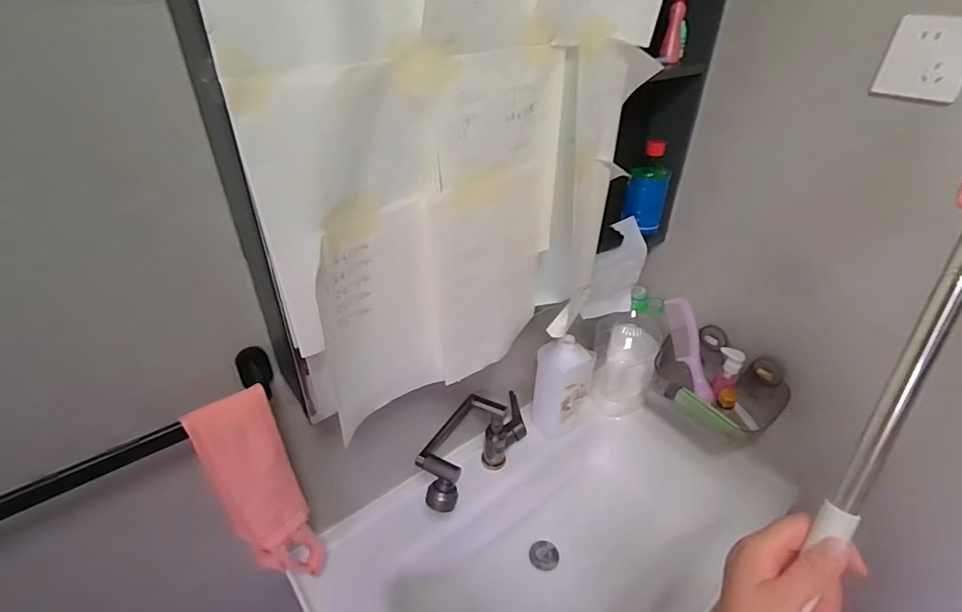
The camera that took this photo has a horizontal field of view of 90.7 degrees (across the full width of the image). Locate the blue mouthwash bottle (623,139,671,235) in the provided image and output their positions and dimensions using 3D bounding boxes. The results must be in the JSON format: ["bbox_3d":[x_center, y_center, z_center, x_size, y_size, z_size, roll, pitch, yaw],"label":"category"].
[{"bbox_3d":[0.303,-0.215,0.855,0.067,0.154,0.067,16,37,19],"label":"blue mouthwash bottle"}]

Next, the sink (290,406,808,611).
[{"bbox_3d":[0.110,0.438,0.869,0.754,0.207,0.376,-23,42,-31],"label":"sink"}]

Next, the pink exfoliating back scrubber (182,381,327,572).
[{"bbox_3d":[-0.274,0.252,0.612,0.086,0.366,0.057,-20,40,-29],"label":"pink exfoliating back scrubber"}]

